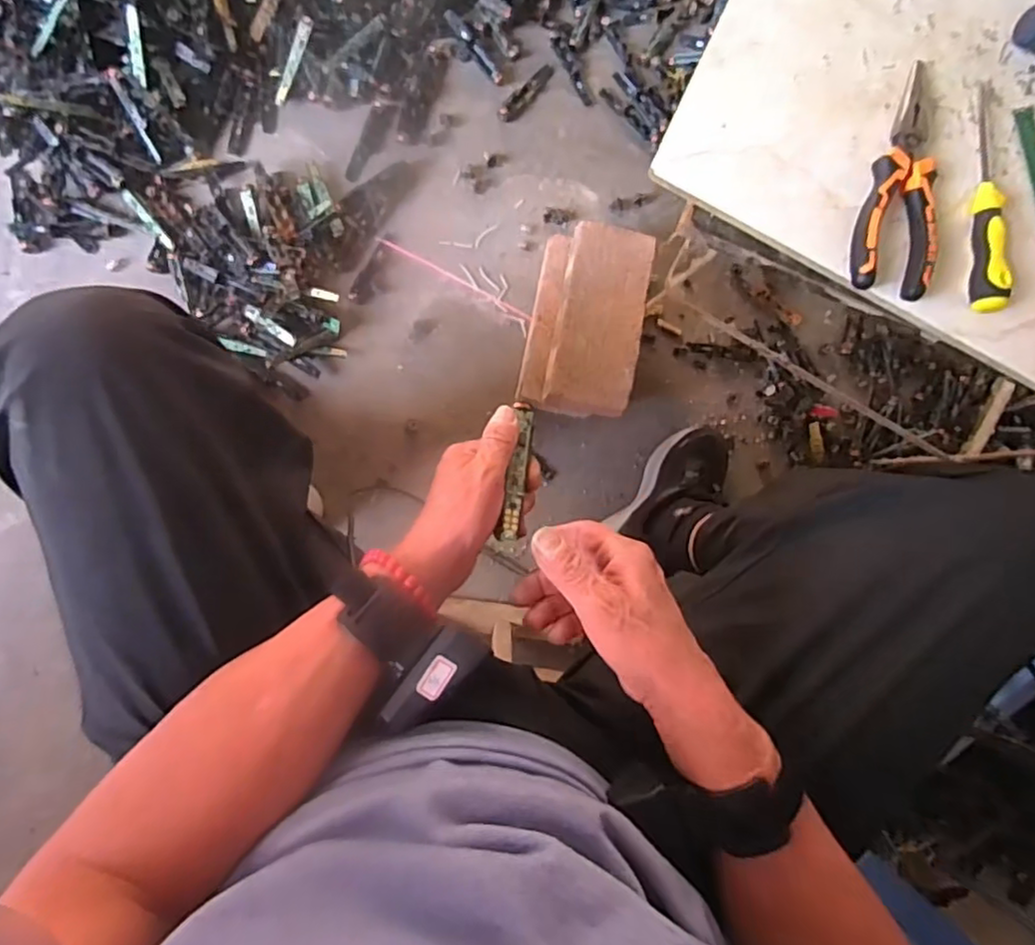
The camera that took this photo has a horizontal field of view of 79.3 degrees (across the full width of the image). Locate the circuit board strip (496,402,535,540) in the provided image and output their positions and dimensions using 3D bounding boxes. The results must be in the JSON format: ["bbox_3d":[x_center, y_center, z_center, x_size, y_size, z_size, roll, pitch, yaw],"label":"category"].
[{"bbox_3d":[0.000,-0.003,0.422,0.015,0.008,0.105,14,61,-9],"label":"circuit board strip"}]

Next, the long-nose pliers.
[{"bbox_3d":[0.257,-0.196,0.415,0.051,0.024,0.155,11,86,-8],"label":"long-nose pliers"}]

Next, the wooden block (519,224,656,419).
[{"bbox_3d":[0.086,-0.191,0.811,0.130,0.099,0.235,11,91,-8],"label":"wooden block"}]

